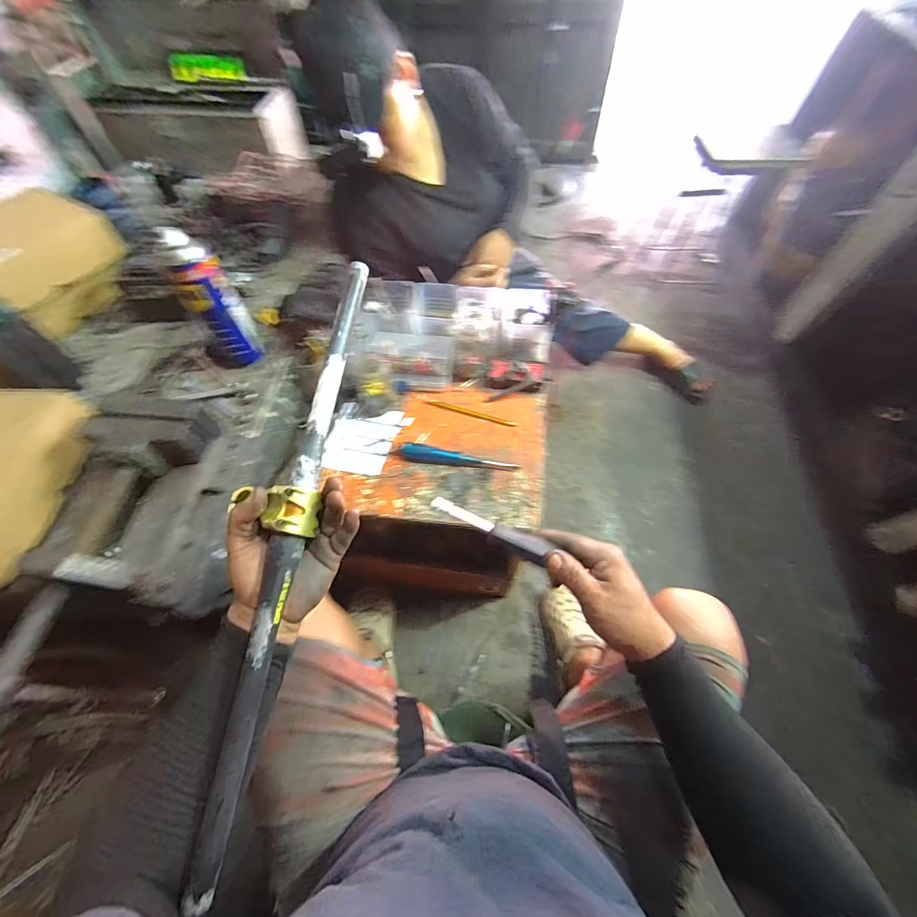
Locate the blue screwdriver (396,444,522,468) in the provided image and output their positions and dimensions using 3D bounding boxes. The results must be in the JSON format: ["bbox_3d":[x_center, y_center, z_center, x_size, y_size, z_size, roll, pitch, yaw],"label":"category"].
[{"bbox_3d":[-0.001,0.003,0.664,0.199,0.023,0.023,11,60,6],"label":"blue screwdriver"}]

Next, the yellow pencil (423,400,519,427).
[{"bbox_3d":[0.022,-0.084,0.725,0.178,0.006,0.010,18,61,10],"label":"yellow pencil"}]

